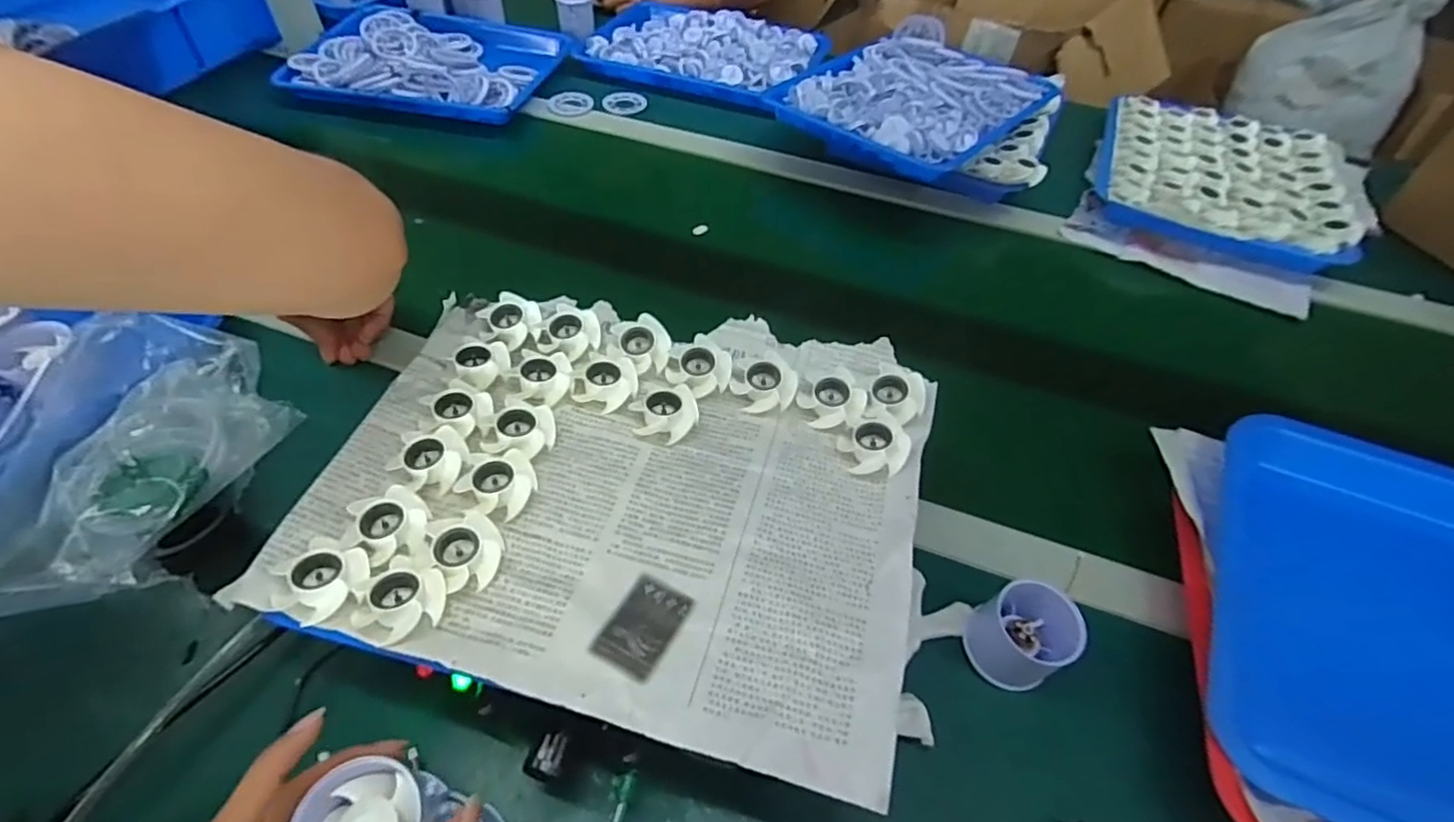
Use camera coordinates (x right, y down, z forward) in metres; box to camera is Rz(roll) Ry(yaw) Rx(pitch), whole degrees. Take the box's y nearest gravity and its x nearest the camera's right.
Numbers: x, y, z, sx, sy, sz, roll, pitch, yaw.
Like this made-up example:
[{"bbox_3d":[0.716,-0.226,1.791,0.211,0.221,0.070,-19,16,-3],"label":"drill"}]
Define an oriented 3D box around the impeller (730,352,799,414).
[{"bbox_3d":[0.028,-0.016,0.445,0.040,0.024,0.034,-28,57,-25],"label":"impeller"}]

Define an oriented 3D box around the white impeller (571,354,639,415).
[{"bbox_3d":[-0.081,-0.020,0.443,0.037,0.020,0.038,2,50,-2],"label":"white impeller"}]

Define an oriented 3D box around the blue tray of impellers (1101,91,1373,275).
[{"bbox_3d":[0.589,-0.283,0.783,0.265,0.040,0.315,22,52,14],"label":"blue tray of impellers"}]

